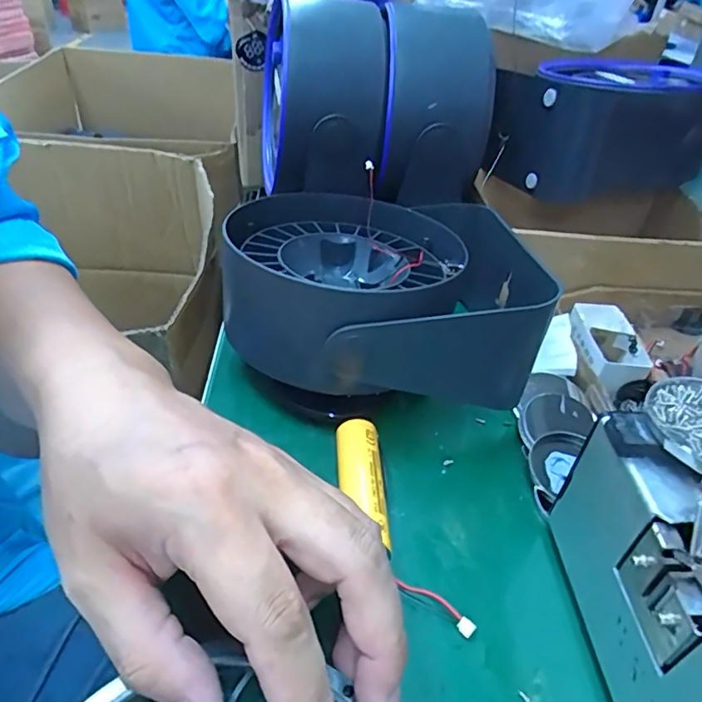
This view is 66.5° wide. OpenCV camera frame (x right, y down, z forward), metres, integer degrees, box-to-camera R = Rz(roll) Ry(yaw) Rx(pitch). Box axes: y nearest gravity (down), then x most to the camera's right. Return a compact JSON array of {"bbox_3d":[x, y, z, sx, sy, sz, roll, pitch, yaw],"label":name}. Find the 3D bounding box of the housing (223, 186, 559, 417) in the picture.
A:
[{"bbox_3d":[0.022,-0.038,0.347,0.168,0.084,0.159,4,40,-3],"label":"housing"}]

